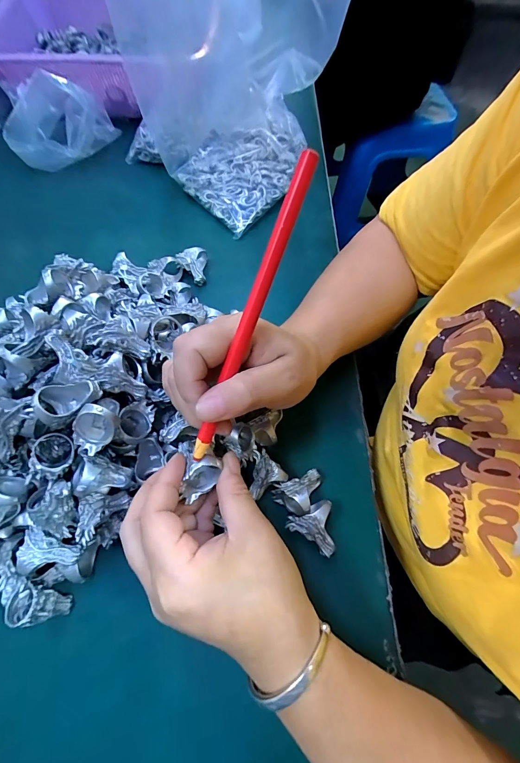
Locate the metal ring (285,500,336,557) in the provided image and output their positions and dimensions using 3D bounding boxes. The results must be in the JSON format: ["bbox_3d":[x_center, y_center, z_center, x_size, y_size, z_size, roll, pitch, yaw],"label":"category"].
[{"bbox_3d":[0.038,0.109,0.246,0.033,0.023,0.037,1,66,1],"label":"metal ring"}]

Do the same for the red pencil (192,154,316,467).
[{"bbox_3d":[-0.007,-0.030,0.174,0.009,0.008,0.168,25,106,11],"label":"red pencil"}]

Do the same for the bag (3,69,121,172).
[{"bbox_3d":[-0.249,-0.317,0.402,0.120,0.086,0.066,-10,67,-5],"label":"bag"}]

